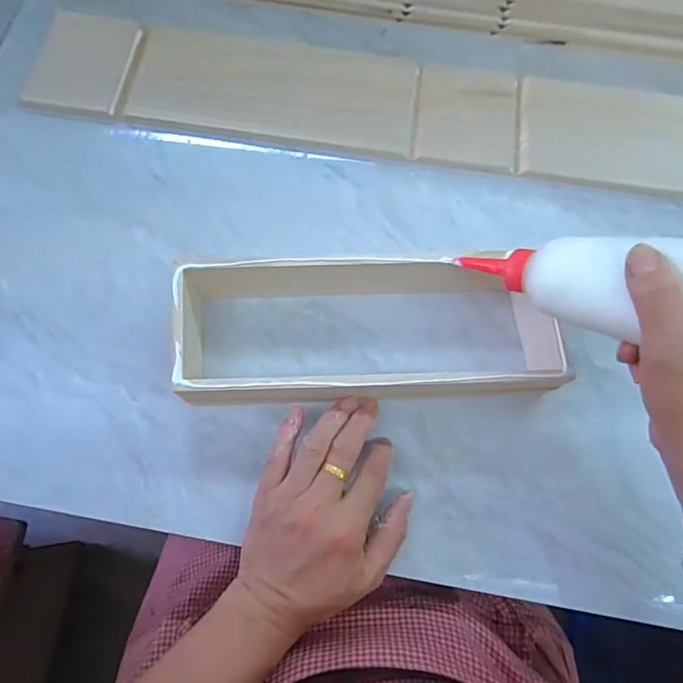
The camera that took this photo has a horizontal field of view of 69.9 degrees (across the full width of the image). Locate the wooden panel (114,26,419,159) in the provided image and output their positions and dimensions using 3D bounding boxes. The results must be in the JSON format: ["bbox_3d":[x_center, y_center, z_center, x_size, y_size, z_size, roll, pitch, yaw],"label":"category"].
[{"bbox_3d":[-0.064,-0.249,0.480,0.275,0.013,0.117,8,73,1],"label":"wooden panel"}]

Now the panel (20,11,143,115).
[{"bbox_3d":[-0.251,-0.272,0.476,0.091,0.009,0.119,8,73,1],"label":"panel"}]

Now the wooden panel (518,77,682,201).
[{"bbox_3d":[0.310,-0.196,0.478,0.269,0.012,0.130,10,73,1],"label":"wooden panel"}]

